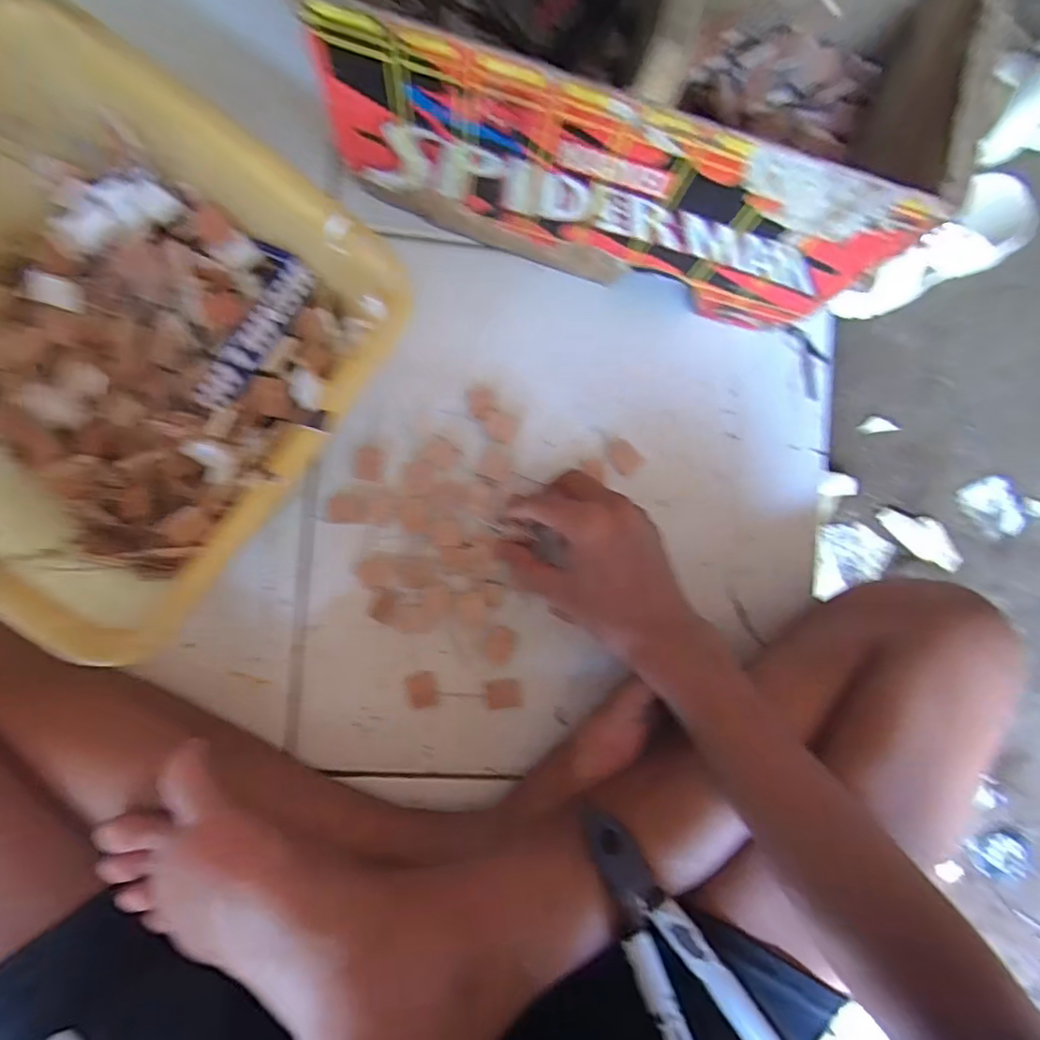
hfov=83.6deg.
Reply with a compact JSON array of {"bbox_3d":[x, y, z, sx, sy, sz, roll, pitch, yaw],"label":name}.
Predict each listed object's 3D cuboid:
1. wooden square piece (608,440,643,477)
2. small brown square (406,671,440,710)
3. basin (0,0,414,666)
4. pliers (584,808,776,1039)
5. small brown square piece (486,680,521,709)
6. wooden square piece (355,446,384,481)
[{"bbox_3d":[0.080,-0.049,0.447,0.020,0.009,0.028,-41,92,-5],"label":"wooden square piece"},{"bbox_3d":[-0.071,0.125,0.427,0.021,0.004,0.025,-13,90,-6],"label":"small brown square"},{"bbox_3d":[-0.235,-0.102,0.342,0.258,0.112,0.258,38,87,-8],"label":"basin"},{"bbox_3d":[0.093,0.260,0.330,0.061,0.019,0.193,-29,80,-6],"label":"pliers"},{"bbox_3d":[-0.012,0.130,0.433,0.025,0.004,0.020,-3,89,-5],"label":"small brown square piece"},{"bbox_3d":[-0.110,-0.041,0.425,0.020,0.004,0.024,4,88,-5],"label":"wooden square piece"}]

